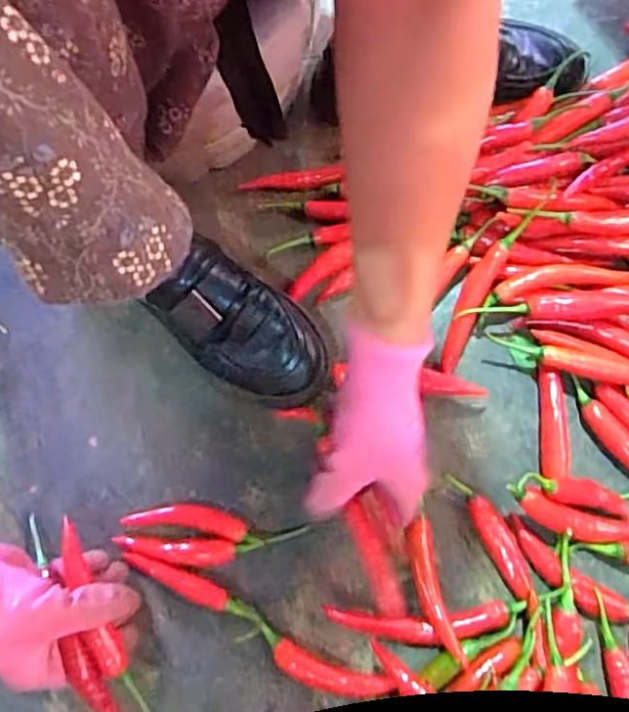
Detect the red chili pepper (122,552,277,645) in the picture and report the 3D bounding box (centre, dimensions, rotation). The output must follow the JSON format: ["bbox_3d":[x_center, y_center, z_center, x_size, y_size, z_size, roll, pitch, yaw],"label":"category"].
[{"bbox_3d":[-0.083,0.173,0.472,0.126,0.020,0.018,24,77,8],"label":"red chili pepper"}]

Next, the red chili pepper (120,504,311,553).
[{"bbox_3d":[-0.078,0.129,0.485,0.140,0.016,0.025,10,75,5],"label":"red chili pepper"}]

